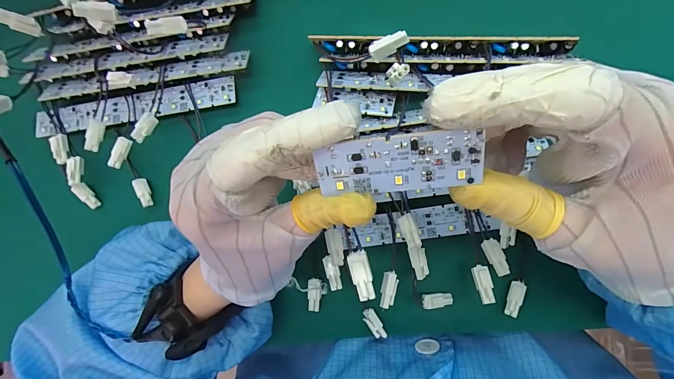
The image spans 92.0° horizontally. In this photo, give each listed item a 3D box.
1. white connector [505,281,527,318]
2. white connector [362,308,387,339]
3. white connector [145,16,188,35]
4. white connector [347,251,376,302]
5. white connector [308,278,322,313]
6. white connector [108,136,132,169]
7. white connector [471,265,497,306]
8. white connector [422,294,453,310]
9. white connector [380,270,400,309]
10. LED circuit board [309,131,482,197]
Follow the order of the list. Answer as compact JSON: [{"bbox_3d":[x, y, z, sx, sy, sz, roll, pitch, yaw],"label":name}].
[{"bbox_3d":[0.136,0.084,0.249,0.010,0.006,0.026,22,80,7],"label":"white connector"},{"bbox_3d":[0.031,0.110,0.265,0.011,0.005,0.027,-32,86,6],"label":"white connector"},{"bbox_3d":[-0.121,-0.116,0.231,0.027,0.006,0.011,-24,86,-28],"label":"white connector"},{"bbox_3d":[0.013,0.047,0.174,0.011,0.005,0.026,-13,88,7],"label":"white connector"},{"bbox_3d":[-0.018,0.088,0.270,0.010,0.007,0.026,1,90,8],"label":"white connector"},{"bbox_3d":[-0.176,-0.030,0.264,0.007,0.012,0.029,-1,58,8],"label":"white connector"},{"bbox_3d":[0.105,0.067,0.230,0.012,0.005,0.026,-10,69,7],"label":"white connector"},{"bbox_3d":[0.079,0.086,0.253,0.025,0.005,0.010,-2,90,-14],"label":"white connector"},{"bbox_3d":[0.038,0.073,0.239,0.012,0.006,0.026,11,77,7],"label":"white connector"},{"bbox_3d":[0.023,-0.010,0.126,0.062,0.004,0.024,-4,120,10],"label":"LED circuit board"}]

